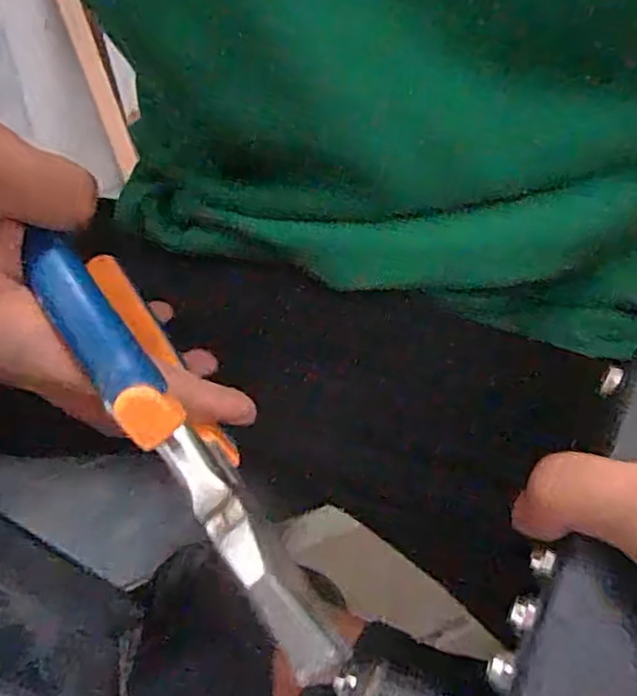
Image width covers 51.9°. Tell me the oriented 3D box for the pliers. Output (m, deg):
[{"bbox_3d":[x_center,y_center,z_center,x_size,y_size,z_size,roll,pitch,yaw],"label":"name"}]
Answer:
[{"bbox_3d":[-0.042,0.025,0.194,0.024,0.019,0.154,-31,76,-23],"label":"pliers"}]

